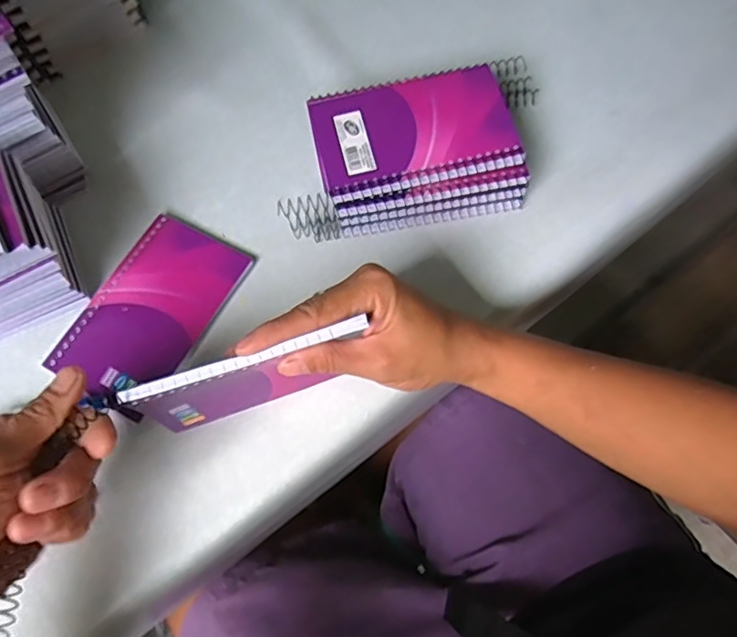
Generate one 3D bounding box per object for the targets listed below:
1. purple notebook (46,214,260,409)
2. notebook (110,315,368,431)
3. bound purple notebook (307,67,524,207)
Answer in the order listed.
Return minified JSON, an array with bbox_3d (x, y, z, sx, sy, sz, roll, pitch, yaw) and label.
[{"bbox_3d":[-0.144,-0.007,0.385,0.082,0.008,0.128,27,72,11],"label":"purple notebook"},{"bbox_3d":[-0.062,0.036,0.322,0.123,0.080,0.008,-17,69,-5],"label":"notebook"},{"bbox_3d":[0.030,-0.128,0.386,0.129,0.010,0.090,-11,69,-3],"label":"bound purple notebook"}]

